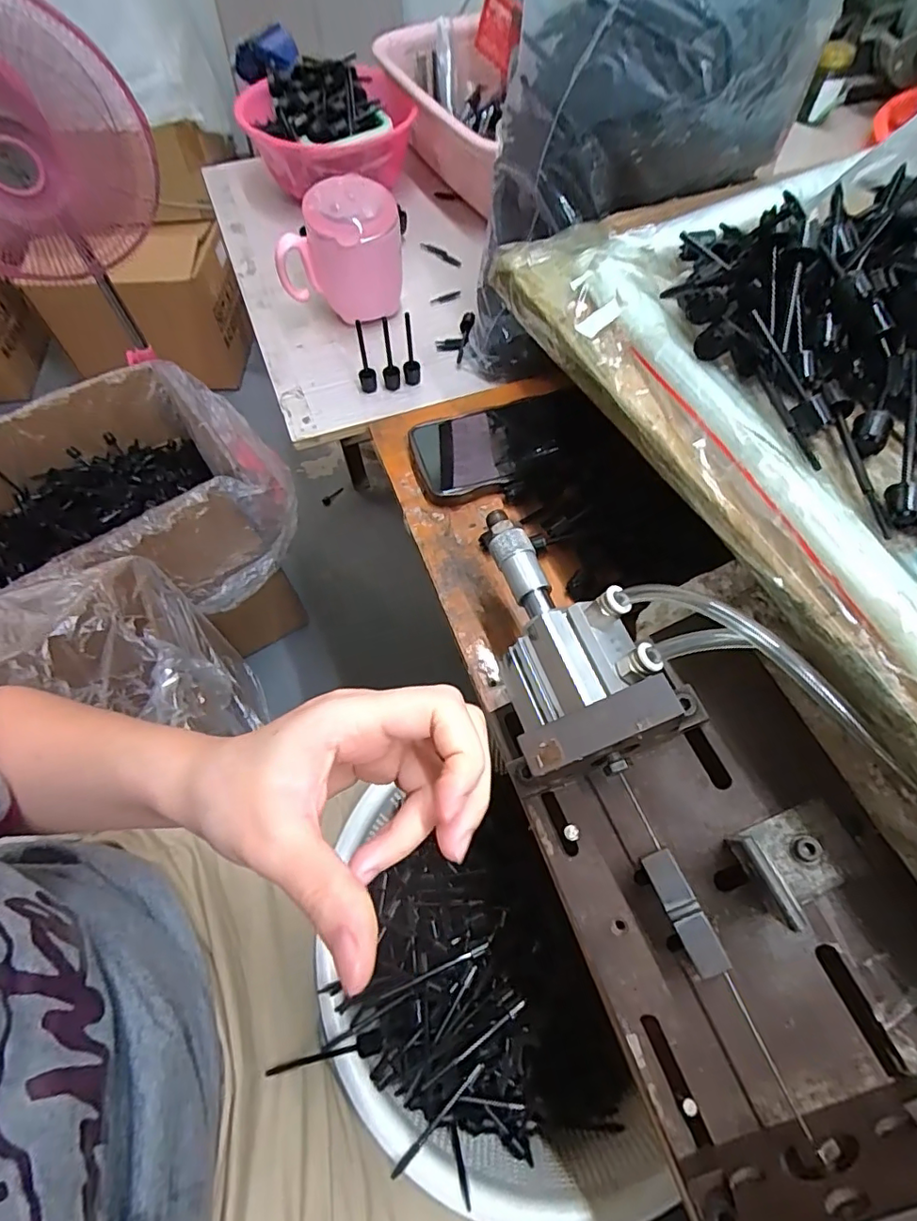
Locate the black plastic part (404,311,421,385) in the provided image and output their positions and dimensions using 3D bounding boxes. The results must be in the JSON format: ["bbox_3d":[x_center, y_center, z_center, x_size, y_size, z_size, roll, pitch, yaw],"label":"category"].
[{"bbox_3d":[-0.041,-0.223,0.468,0.014,0.062,0.021,-6,62,-2],"label":"black plastic part"}]

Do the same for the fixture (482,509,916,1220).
[{"bbox_3d":[0.130,0.124,0.241,0.145,0.090,0.434,-19,63,-9],"label":"fixture"}]

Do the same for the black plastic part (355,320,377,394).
[{"bbox_3d":[-0.082,-0.216,0.463,0.013,0.055,0.021,-35,67,-16],"label":"black plastic part"}]

